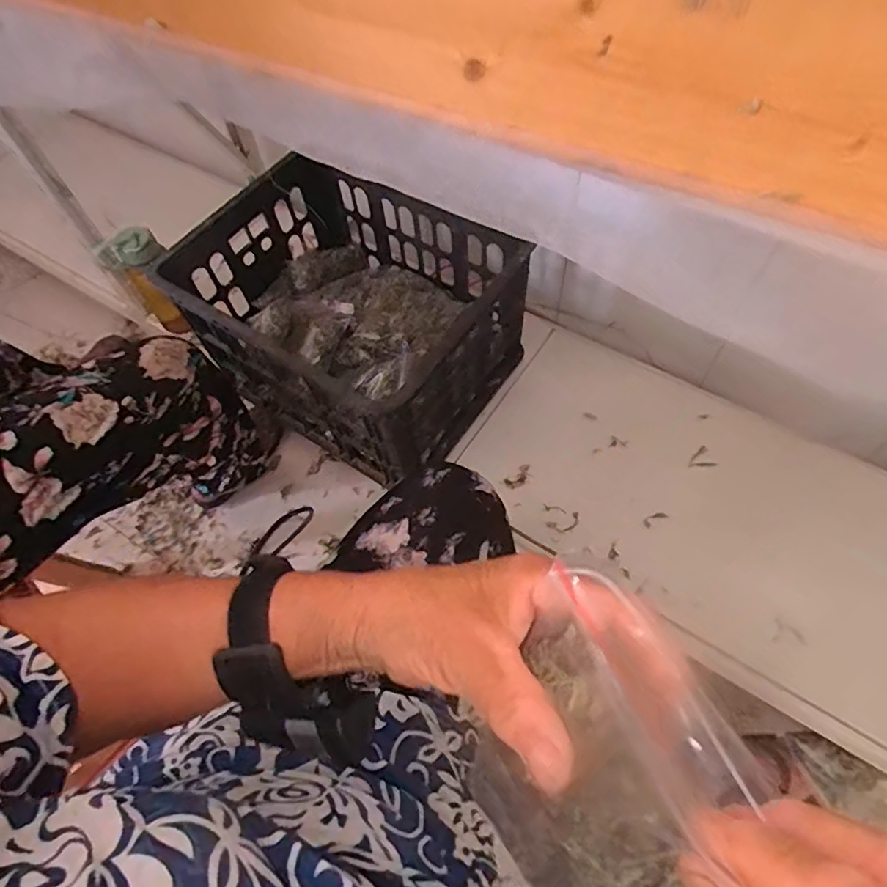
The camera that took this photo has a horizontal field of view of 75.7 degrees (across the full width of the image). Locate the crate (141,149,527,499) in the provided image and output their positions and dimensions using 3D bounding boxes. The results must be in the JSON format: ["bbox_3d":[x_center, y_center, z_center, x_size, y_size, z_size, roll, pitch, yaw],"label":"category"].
[{"bbox_3d":[-0.149,-0.215,0.930,0.498,0.241,0.367,32,67,21],"label":"crate"}]

